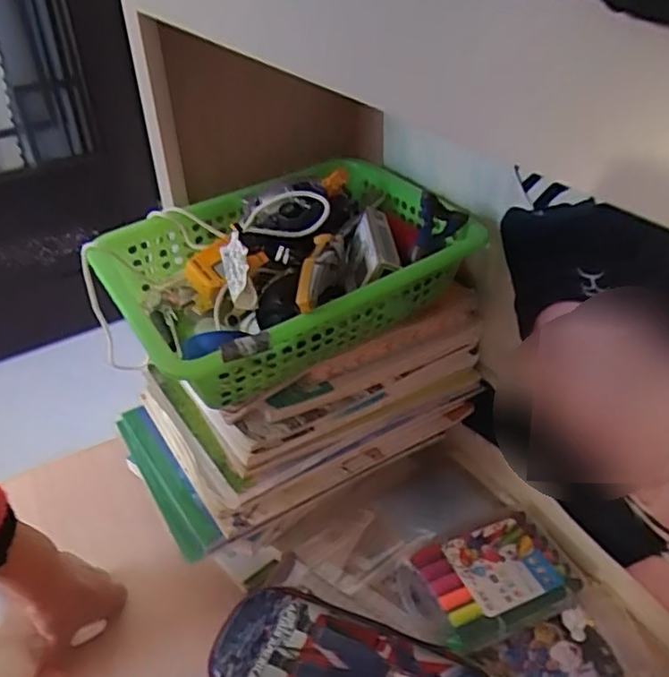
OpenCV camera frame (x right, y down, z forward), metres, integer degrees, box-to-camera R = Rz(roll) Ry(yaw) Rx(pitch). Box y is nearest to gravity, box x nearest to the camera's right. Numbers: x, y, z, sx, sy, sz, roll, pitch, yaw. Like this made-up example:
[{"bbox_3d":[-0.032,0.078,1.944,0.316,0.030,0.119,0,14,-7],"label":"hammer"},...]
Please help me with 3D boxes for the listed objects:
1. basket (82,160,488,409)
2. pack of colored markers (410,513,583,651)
[{"bbox_3d":[-0.045,-0.063,0.549,0.284,0.084,0.223,-23,41,-25],"label":"basket"},{"bbox_3d":[0.148,0.219,0.574,0.130,0.033,0.090,-19,42,-16],"label":"pack of colored markers"}]

